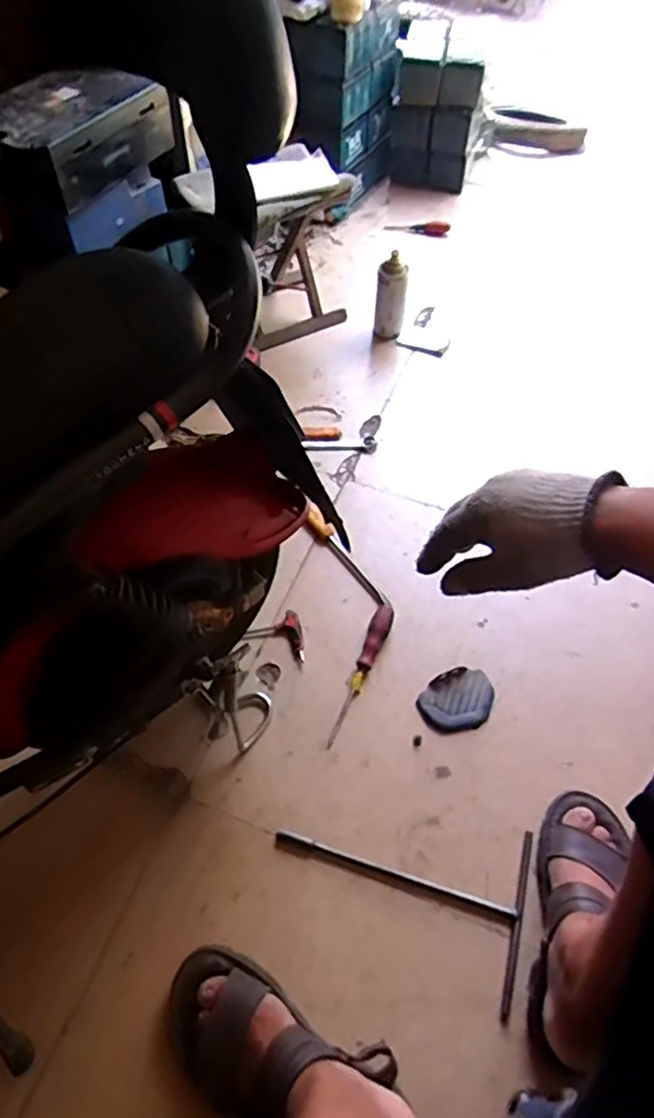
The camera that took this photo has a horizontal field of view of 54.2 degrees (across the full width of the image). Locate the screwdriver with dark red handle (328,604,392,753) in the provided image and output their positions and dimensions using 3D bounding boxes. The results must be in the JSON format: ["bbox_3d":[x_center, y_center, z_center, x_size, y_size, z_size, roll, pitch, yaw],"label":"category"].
[{"bbox_3d":[0.052,0.159,0.911,0.027,0.029,0.224,18,55,11],"label":"screwdriver with dark red handle"}]

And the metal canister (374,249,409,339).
[{"bbox_3d":[0.131,-0.530,1.316,0.062,0.173,0.048,6,56,3],"label":"metal canister"}]

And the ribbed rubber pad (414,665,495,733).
[{"bbox_3d":[0.184,0.194,0.888,0.112,0.013,0.082,-27,59,-20],"label":"ribbed rubber pad"}]

